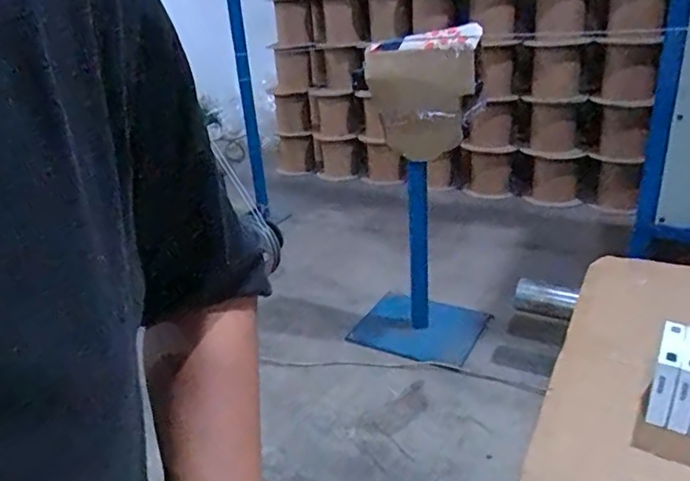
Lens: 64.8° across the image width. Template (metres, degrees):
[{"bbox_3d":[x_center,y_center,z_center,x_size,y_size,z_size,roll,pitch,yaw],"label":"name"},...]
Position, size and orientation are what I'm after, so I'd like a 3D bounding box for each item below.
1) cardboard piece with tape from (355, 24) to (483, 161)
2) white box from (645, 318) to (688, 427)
[{"bbox_3d":[0.239,-0.450,1.703,0.083,0.375,0.393,-26,32,-38],"label":"cardboard piece with tape"},{"bbox_3d":[0.376,0.156,0.637,0.023,0.088,0.085,11,29,32],"label":"white box"}]

